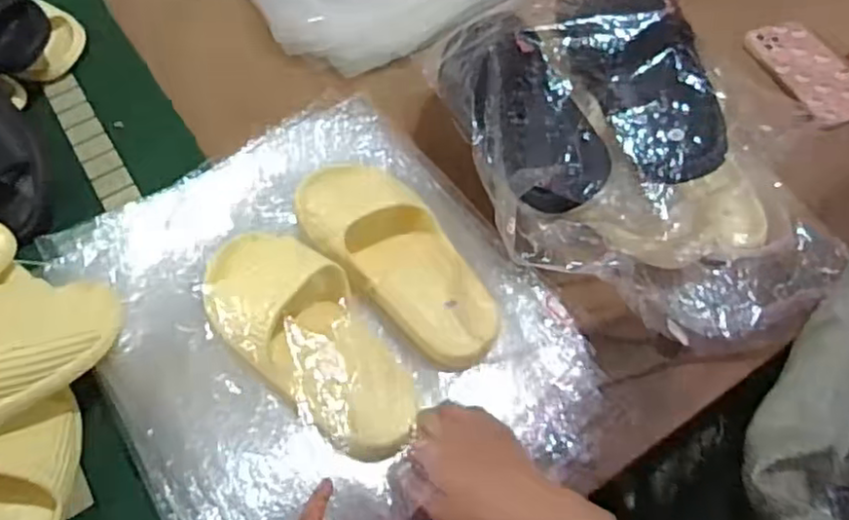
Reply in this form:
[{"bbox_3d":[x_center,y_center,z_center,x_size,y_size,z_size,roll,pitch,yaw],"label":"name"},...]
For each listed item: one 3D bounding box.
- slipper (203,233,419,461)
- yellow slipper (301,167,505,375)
[{"bbox_3d":[-0.098,0.063,0.545,0.104,0.060,0.235,-37,68,-20],"label":"slipper"},{"bbox_3d":[-0.026,-0.003,0.616,0.101,0.056,0.243,-38,76,-20],"label":"yellow slipper"}]

